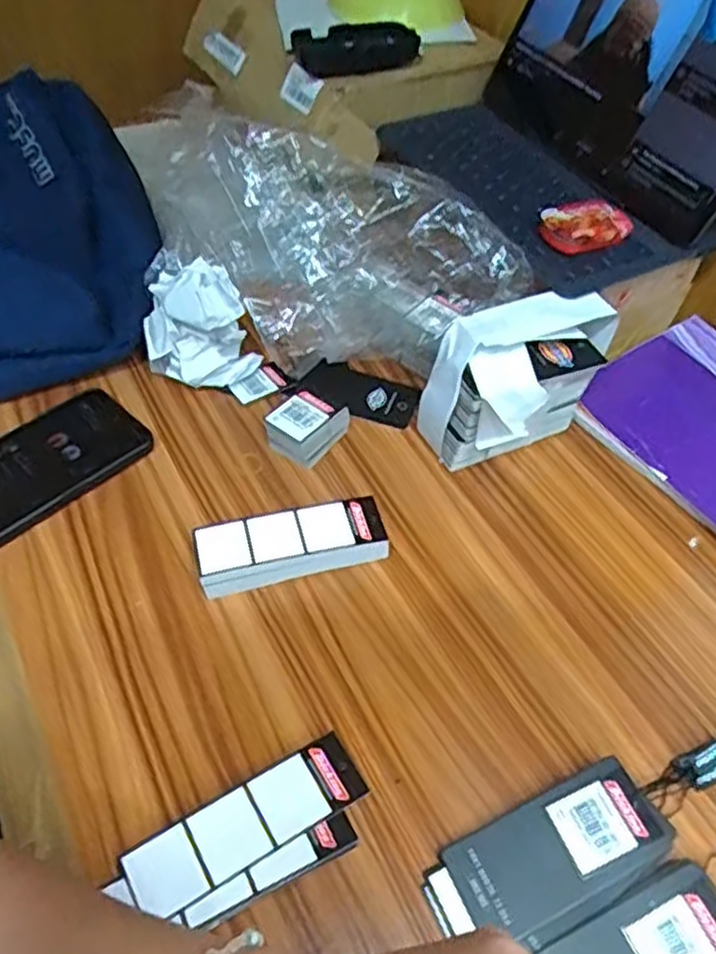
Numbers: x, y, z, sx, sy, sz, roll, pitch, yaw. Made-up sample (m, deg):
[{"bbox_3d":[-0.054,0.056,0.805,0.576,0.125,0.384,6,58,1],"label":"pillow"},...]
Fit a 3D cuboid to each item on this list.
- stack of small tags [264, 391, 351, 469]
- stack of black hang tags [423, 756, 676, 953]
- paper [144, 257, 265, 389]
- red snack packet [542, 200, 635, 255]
[{"bbox_3d":[-0.038,-0.039,0.543,0.041,0.032,0.053,34,56,23],"label":"stack of small tags"},{"bbox_3d":[0.096,0.192,0.367,0.119,0.017,0.056,-21,54,-20],"label":"stack of black hang tags"},{"bbox_3d":[-0.121,-0.119,0.560,0.083,0.100,0.064,11,50,5],"label":"paper"},{"bbox_3d":[0.170,-0.189,0.549,0.067,0.017,0.047,-30,58,-26],"label":"red snack packet"}]

